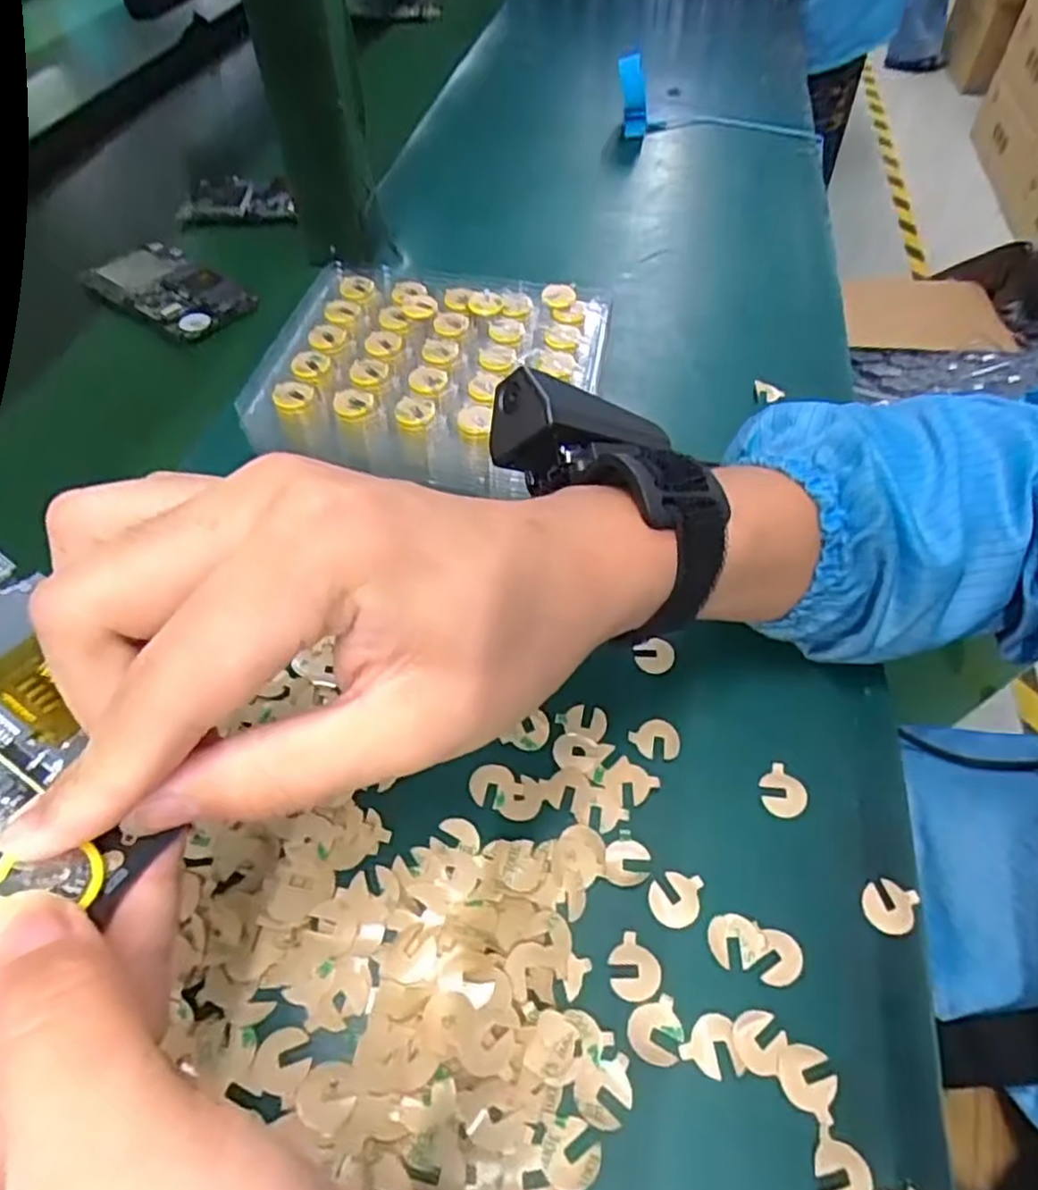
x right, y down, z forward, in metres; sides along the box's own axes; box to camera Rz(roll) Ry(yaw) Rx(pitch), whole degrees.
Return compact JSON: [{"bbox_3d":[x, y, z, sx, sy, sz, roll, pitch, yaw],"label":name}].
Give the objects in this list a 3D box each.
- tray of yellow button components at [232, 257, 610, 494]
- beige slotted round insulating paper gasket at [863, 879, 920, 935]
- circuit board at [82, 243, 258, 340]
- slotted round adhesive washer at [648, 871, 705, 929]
[{"bbox_3d":[-0.046,-0.120,0.382,0.175,0.045,0.145,5,53,4],"label":"tray of yellow button components"},{"bbox_3d":[0.131,0.109,0.245,0.017,0.004,0.018,0,52,0],"label":"beige slotted round insulating paper gasket"},{"bbox_3d":[-0.240,-0.210,0.479,0.120,0.010,0.061,33,59,23],"label":"circuit board"},{"bbox_3d":[0.055,0.106,0.245,0.018,0.004,0.019,0,52,0],"label":"slotted round adhesive washer"}]

